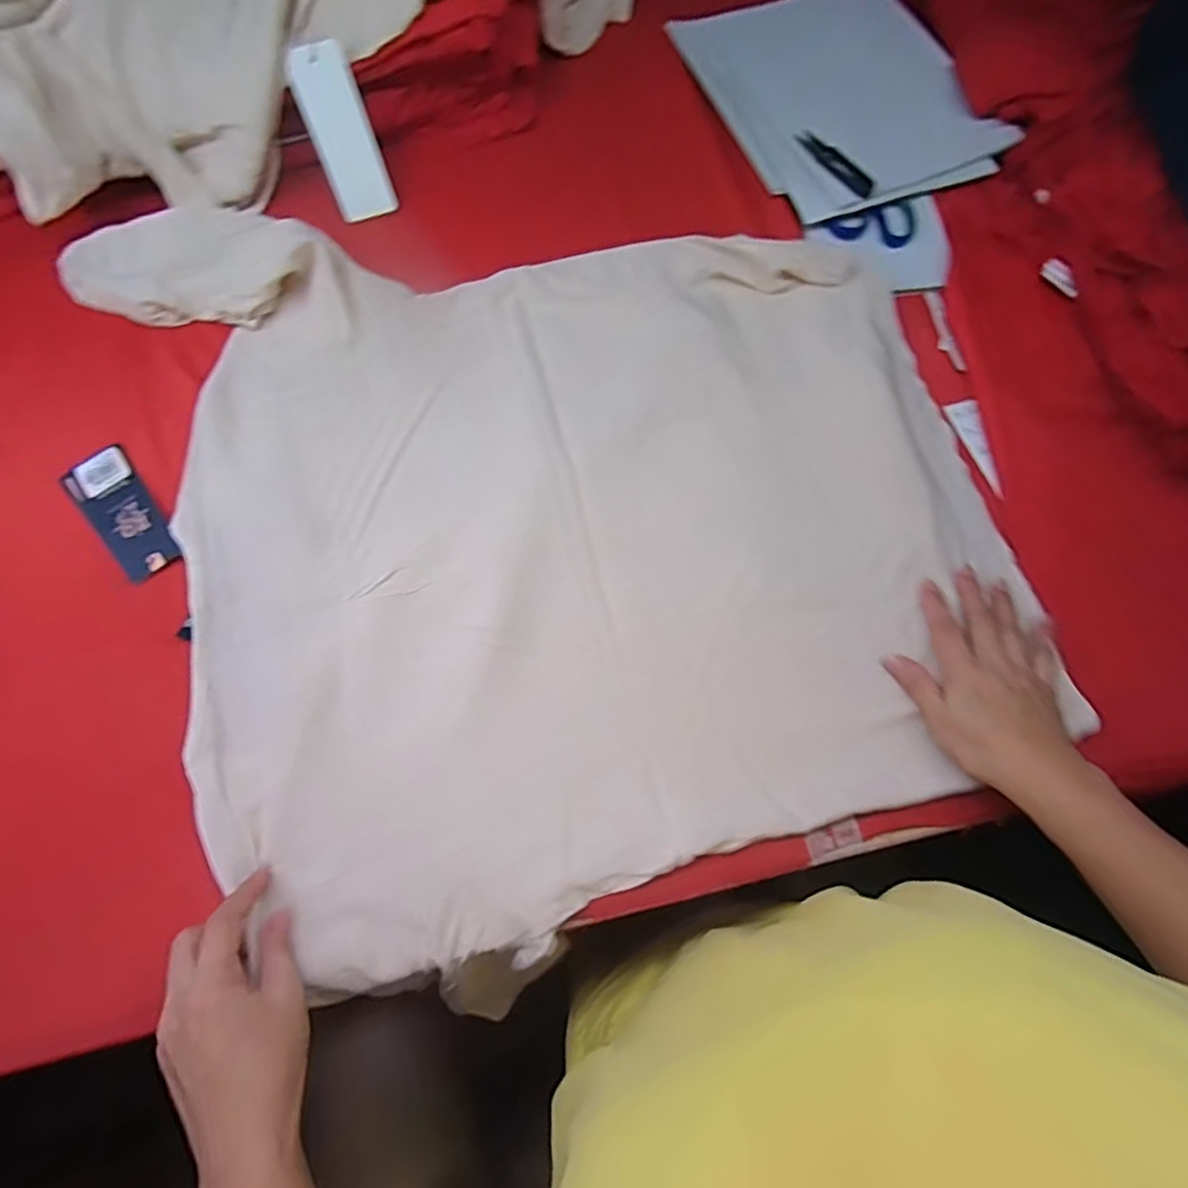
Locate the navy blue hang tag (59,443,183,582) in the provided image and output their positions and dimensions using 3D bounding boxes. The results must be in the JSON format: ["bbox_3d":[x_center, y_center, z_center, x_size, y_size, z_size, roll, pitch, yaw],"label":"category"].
[{"bbox_3d":[-0.365,-0.063,0.468,0.046,0.008,0.115,-36,78,-14],"label":"navy blue hang tag"}]

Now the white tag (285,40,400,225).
[{"bbox_3d":[-0.217,-0.395,0.525,0.053,0.120,0.005,-19,36,-3],"label":"white tag"}]

